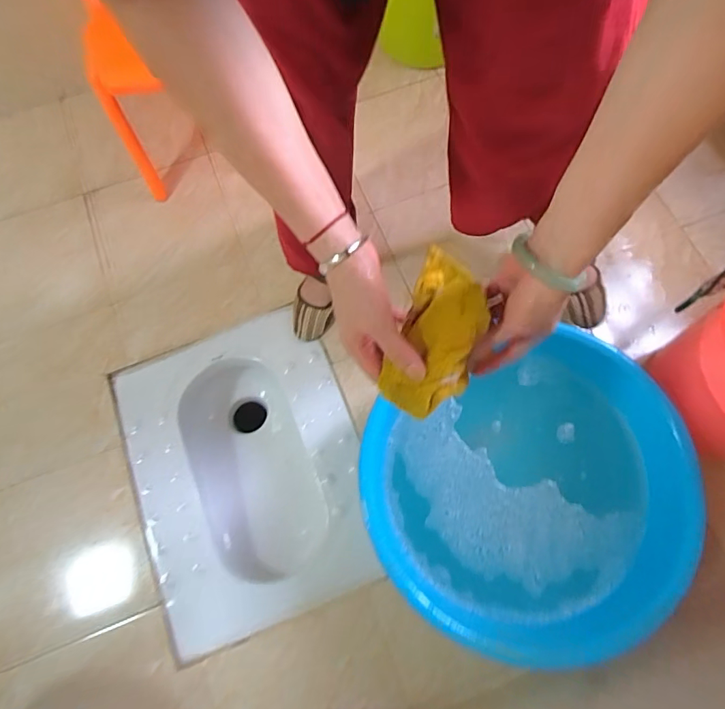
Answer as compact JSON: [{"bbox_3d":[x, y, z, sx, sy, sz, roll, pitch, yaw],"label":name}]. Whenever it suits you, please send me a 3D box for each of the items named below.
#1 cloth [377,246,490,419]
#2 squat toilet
[{"bbox_3d":[0.070,-0.020,0.417,0.077,0.042,0.150,15,82,4],"label":"cloth"},{"bbox_3d":[-0.221,0.227,0.964,0.425,0.181,0.557,-21,73,-5],"label":"squat toilet"}]

